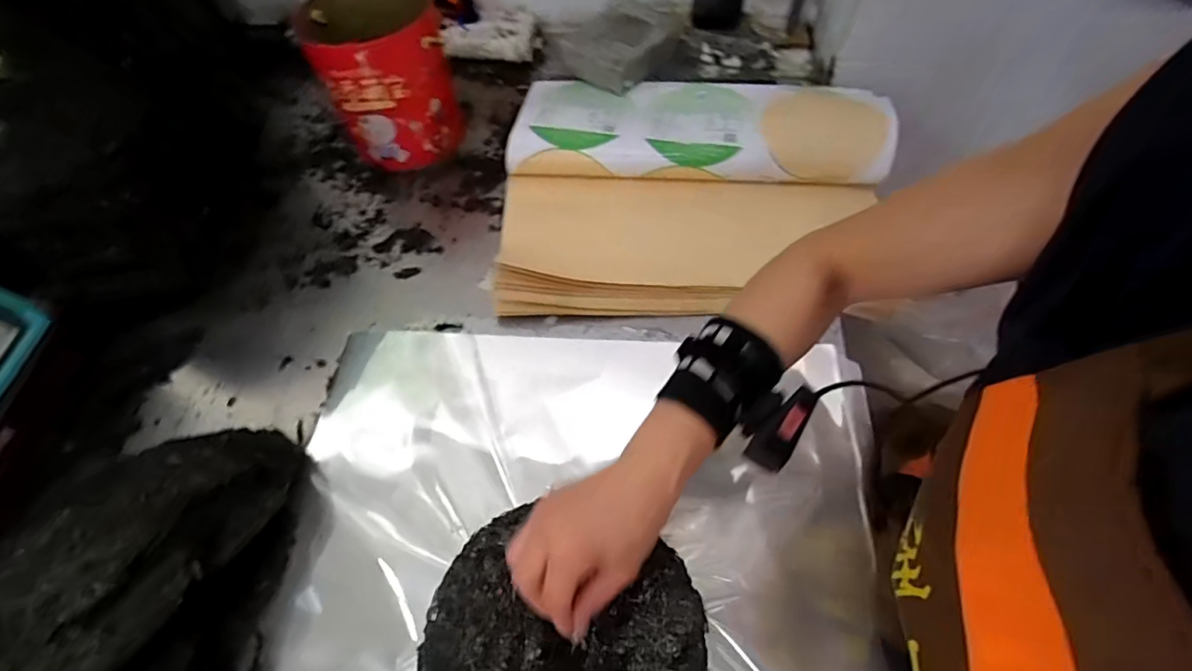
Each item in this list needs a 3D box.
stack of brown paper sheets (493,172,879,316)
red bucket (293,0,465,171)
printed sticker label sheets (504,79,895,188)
[{"bbox_3d":[0.104,-0.116,0.648,0.445,0.051,0.219,3,58,3],"label":"stack of brown paper sheets"},{"bbox_3d":[-0.281,-0.351,0.719,0.149,0.202,0.149,-10,58,-5],"label":"red bucket"},{"bbox_3d":[0.143,-0.286,0.729,0.496,0.067,0.179,3,58,3],"label":"printed sticker label sheets"}]

